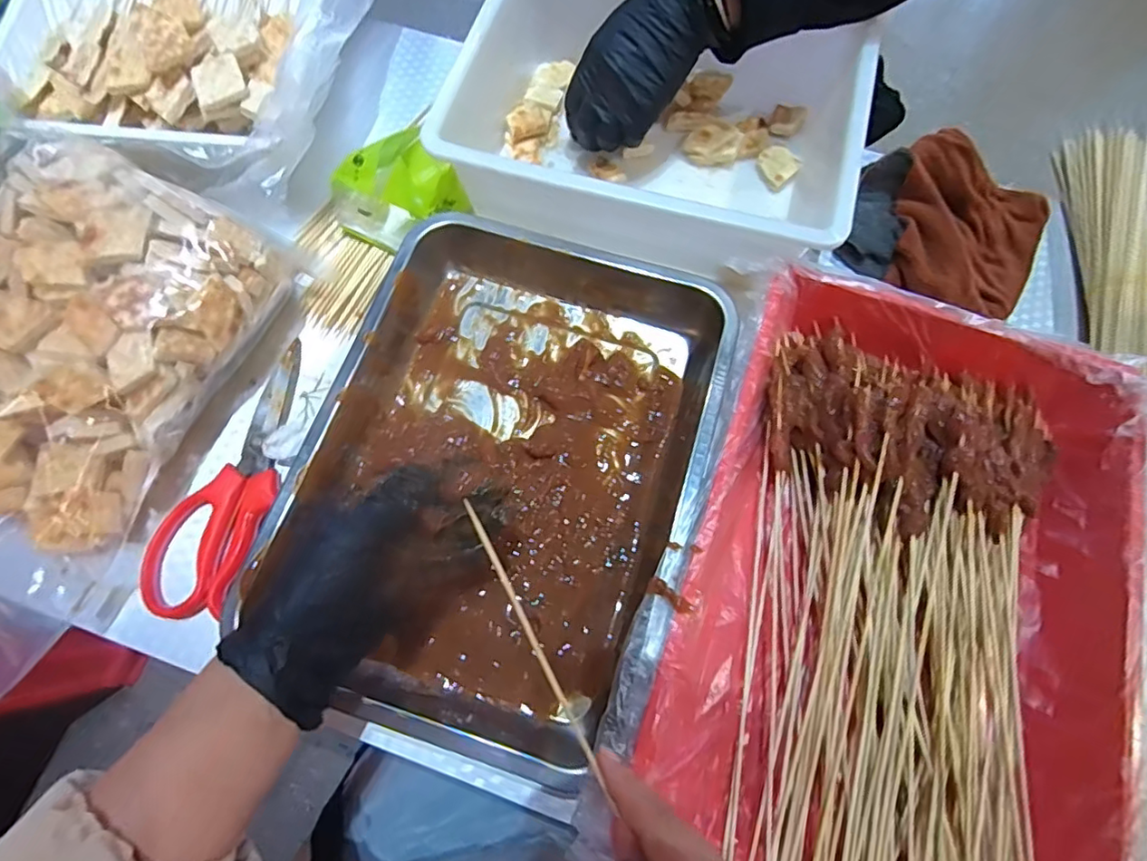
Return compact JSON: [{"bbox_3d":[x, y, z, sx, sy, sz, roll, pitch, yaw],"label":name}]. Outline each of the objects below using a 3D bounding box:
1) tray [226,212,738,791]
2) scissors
[{"bbox_3d":[-0.047,0.024,0.401,0.258,0.062,0.373,17,71,5],"label":"tray"},{"bbox_3d":[-0.246,0.028,0.419,0.070,0.018,0.207,12,71,3],"label":"scissors"}]

